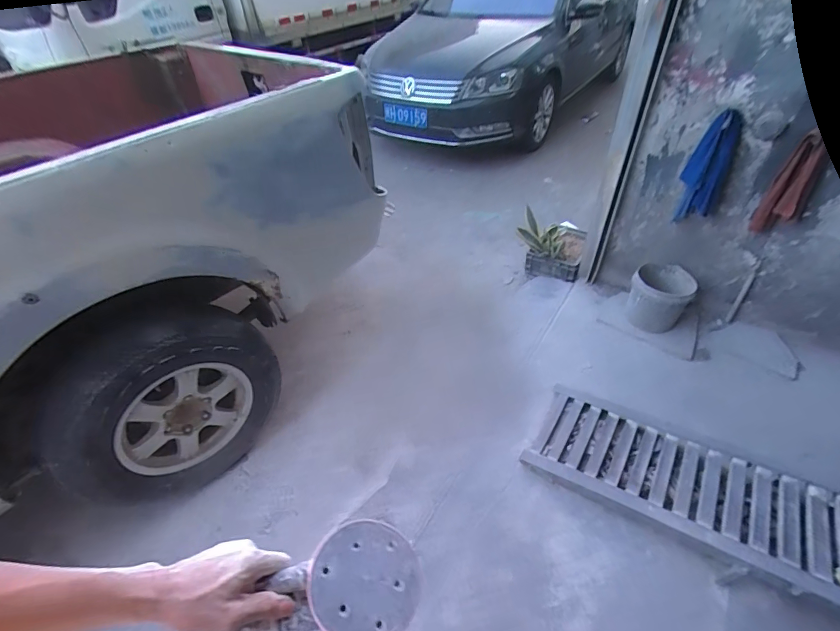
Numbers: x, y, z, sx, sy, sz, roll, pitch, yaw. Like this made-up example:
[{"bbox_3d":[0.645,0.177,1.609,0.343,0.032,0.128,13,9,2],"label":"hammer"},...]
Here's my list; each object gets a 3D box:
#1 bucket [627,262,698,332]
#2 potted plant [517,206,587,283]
[{"bbox_3d":[0.835,-0.066,1.432,0.192,0.206,0.166,21,48,24],"label":"bucket"},{"bbox_3d":[0.554,-0.303,1.704,0.253,0.257,0.172,10,44,15],"label":"potted plant"}]

